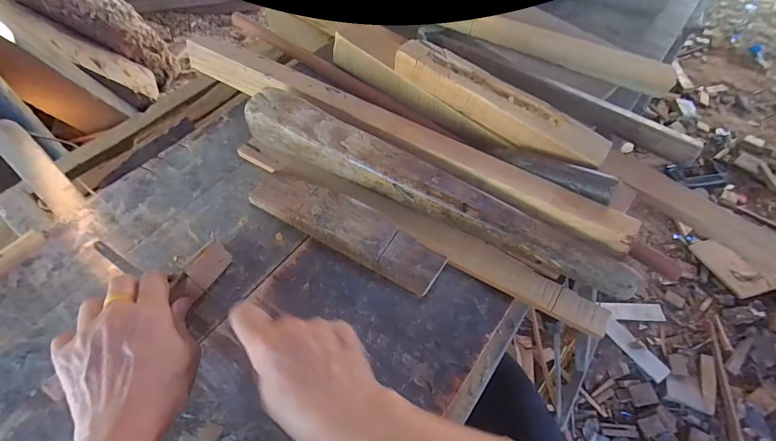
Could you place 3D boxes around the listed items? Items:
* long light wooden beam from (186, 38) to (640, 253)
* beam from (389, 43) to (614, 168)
[{"bbox_3d":[-0.018,-0.111,0.420,0.549,0.032,0.050,25,56,20],"label":"long light wooden beam"},{"bbox_3d":[0.123,-0.134,0.428,0.250,0.052,0.054,31,58,23],"label":"beam"}]

